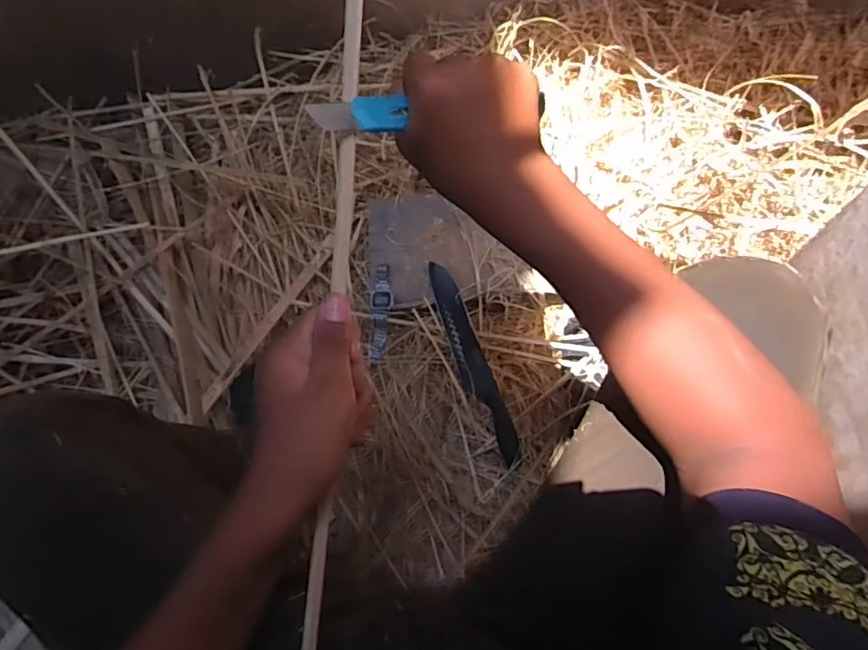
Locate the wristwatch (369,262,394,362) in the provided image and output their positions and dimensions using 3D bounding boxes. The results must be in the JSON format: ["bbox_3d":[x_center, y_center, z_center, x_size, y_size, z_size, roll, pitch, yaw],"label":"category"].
[{"bbox_3d":[-0.077,-0.017,0.856,0.032,0.024,0.143,5,93,4],"label":"wristwatch"}]

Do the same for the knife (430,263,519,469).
[{"bbox_3d":[0.053,0.052,0.814,0.043,0.018,0.288,-22,85,-8],"label":"knife"}]

